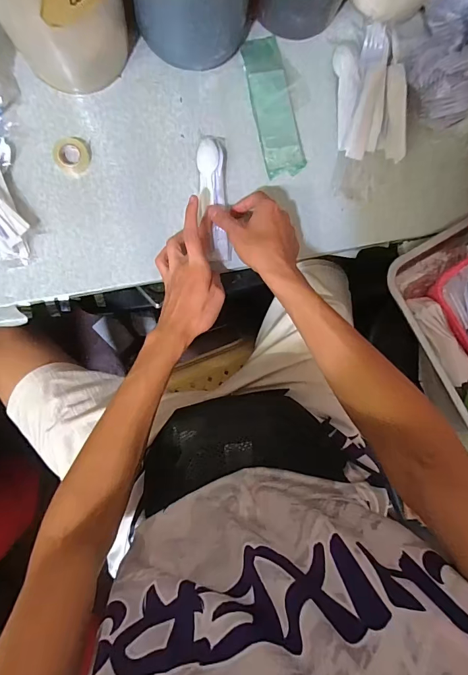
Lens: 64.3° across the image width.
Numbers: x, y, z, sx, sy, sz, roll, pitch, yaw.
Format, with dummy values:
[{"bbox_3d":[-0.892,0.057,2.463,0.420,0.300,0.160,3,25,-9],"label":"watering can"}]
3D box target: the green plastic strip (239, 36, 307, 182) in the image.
[{"bbox_3d":[0.056,-0.331,0.537,0.059,0.004,0.190,-14,92,-9],"label":"green plastic strip"}]

